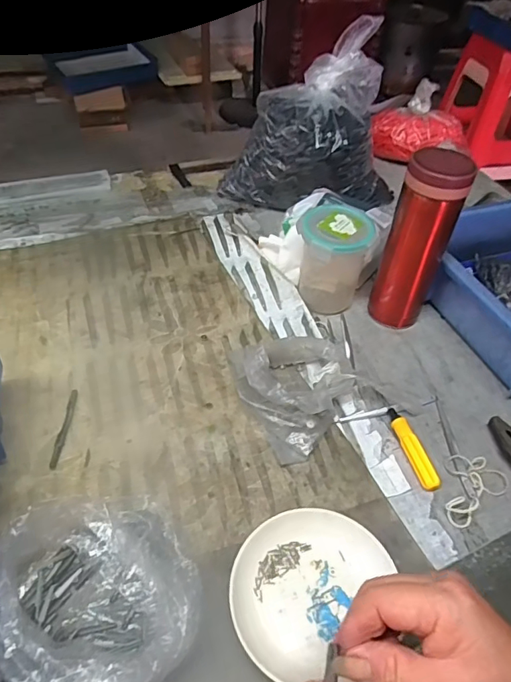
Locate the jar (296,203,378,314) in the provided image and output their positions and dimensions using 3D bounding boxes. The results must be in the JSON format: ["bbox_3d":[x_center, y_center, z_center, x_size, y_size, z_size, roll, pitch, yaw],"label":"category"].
[{"bbox_3d":[0.084,-0.085,0.557,0.072,0.105,0.070,3,46,-3],"label":"jar"}]

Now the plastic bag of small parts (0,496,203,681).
[{"bbox_3d":[-0.105,0.168,0.328,0.130,0.063,0.144,-12,49,-16],"label":"plastic bag of small parts"}]

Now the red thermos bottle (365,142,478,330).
[{"bbox_3d":[0.168,-0.098,0.516,0.051,0.193,0.053,3,46,-3],"label":"red thermos bottle"}]

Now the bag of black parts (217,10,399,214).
[{"bbox_3d":[0.078,-0.281,0.675,0.181,0.207,0.171,36,53,26],"label":"bag of black parts"}]

